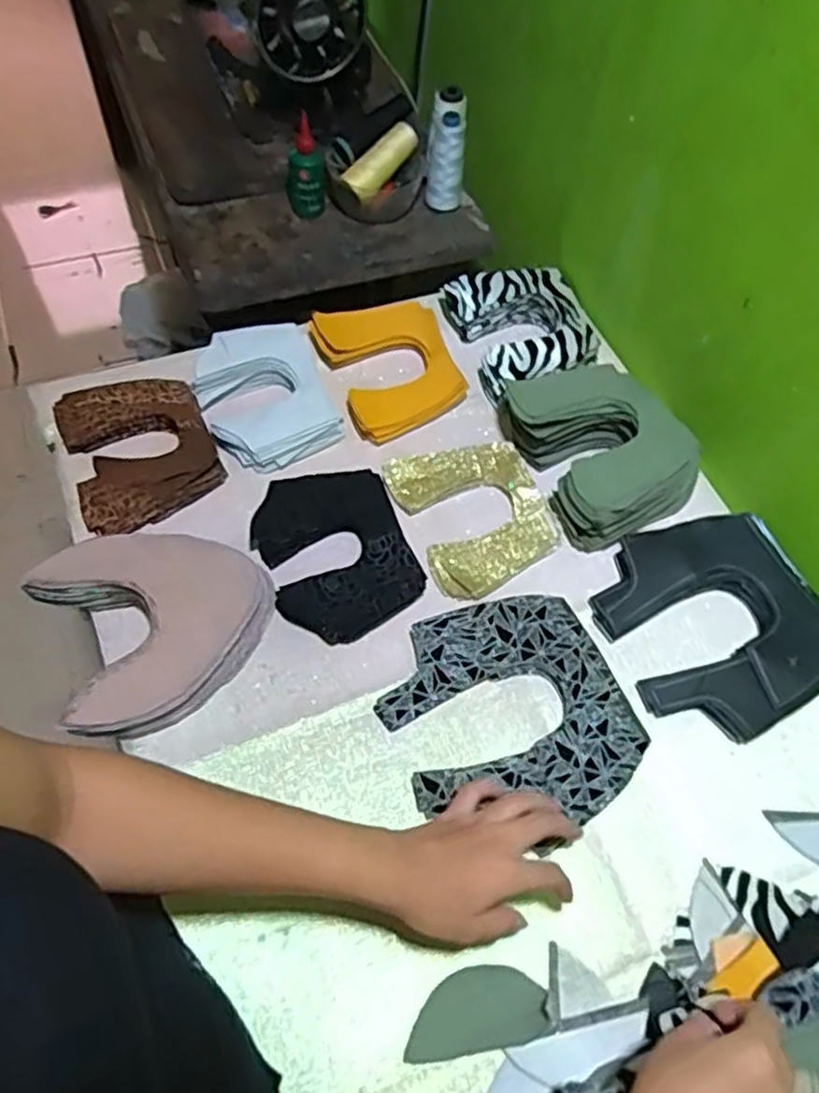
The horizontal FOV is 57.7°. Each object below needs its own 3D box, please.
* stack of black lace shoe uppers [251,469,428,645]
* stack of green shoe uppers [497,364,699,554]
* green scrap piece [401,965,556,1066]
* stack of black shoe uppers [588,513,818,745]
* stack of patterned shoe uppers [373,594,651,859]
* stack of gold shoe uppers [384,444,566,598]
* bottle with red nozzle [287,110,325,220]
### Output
[{"bbox_3d":[-0.067,0.003,0.669,0.127,0.034,0.155,-20,61,-13],"label":"stack of black lace shoe uppers"},{"bbox_3d":[0.186,-0.105,0.725,0.155,0.059,0.186,-24,62,-15],"label":"stack of green shoe uppers"},{"bbox_3d":[0.045,0.313,0.502,0.095,0.011,0.049,-9,59,-7],"label":"green scrap piece"},{"bbox_3d":[0.270,0.065,0.657,0.183,0.033,0.191,-18,61,-12],"label":"stack of black shoe uppers"},{"bbox_3d":[0.081,0.135,0.608,0.187,0.021,0.185,-20,61,-13],"label":"stack of patterned shoe uppers"},{"bbox_3d":[0.064,-0.035,0.707,0.134,0.015,0.153,-22,62,-14],"label":"stack of gold shoe uppers"},{"bbox_3d":[-0.126,-0.453,0.900,0.046,0.101,0.039,-5,60,-7],"label":"bottle with red nozzle"}]

